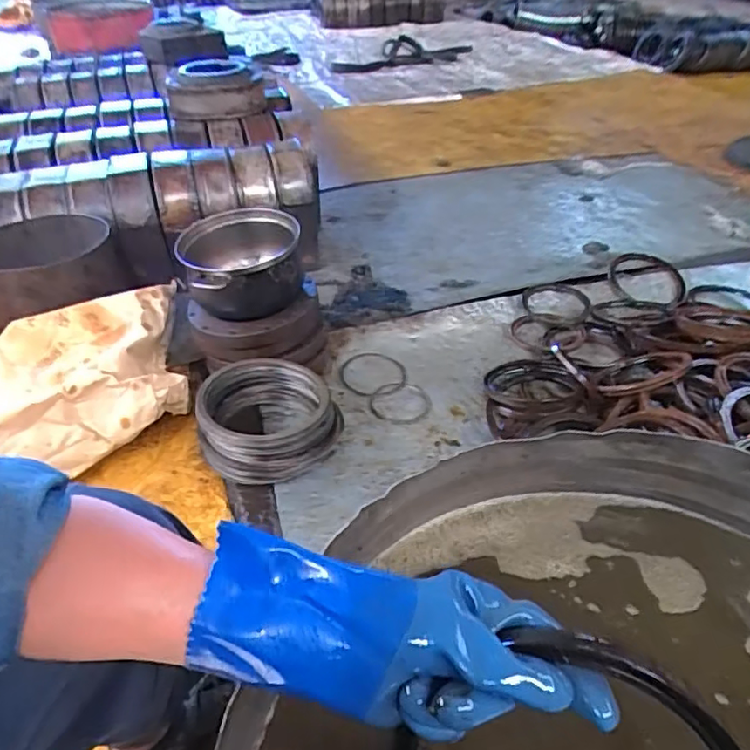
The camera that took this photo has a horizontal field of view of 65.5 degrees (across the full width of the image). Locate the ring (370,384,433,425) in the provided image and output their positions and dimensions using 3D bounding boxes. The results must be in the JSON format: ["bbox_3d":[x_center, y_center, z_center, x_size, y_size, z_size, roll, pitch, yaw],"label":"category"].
[{"bbox_3d":[0.051,0.053,1.127,0.122,0.010,0.110,-5,40,-4],"label":"ring"}]

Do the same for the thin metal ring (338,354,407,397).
[{"bbox_3d":[-0.001,-0.003,1.186,0.139,0.008,0.132,5,44,-5],"label":"thin metal ring"}]

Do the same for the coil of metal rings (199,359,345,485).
[{"bbox_3d":[-0.178,0.077,0.997,0.229,0.130,0.216,-1,39,1],"label":"coil of metal rings"}]

